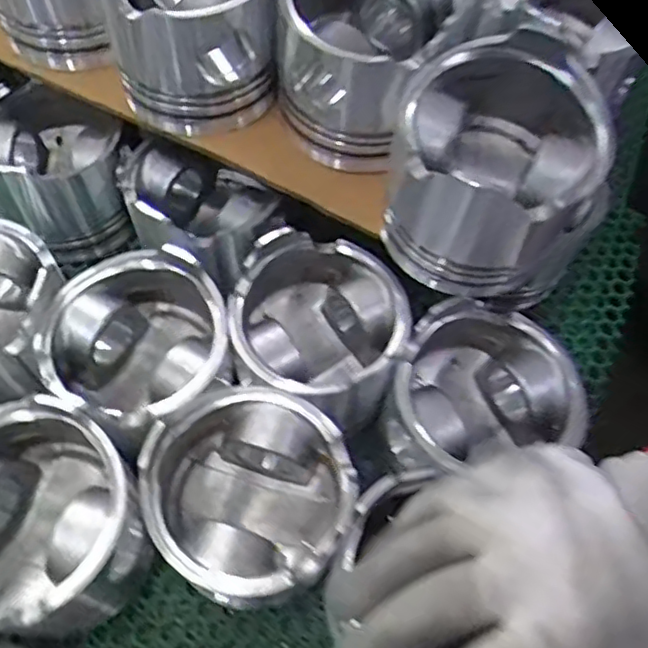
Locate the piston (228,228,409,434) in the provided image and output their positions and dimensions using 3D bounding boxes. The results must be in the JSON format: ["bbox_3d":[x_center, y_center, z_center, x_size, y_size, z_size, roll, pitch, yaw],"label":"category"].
[{"bbox_3d":[-0.004,0.009,0.349,0.089,0.078,0.091,1,60,-2],"label":"piston"}]

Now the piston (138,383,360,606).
[{"bbox_3d":[-0.035,0.087,0.312,0.092,0.086,0.088,1,60,-2],"label":"piston"}]

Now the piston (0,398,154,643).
[{"bbox_3d":[-0.134,0.092,0.301,0.090,0.086,0.099,1,60,-2],"label":"piston"}]

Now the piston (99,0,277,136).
[{"bbox_3d":[-0.071,-0.158,0.342,0.086,0.089,0.085,-11,61,-9],"label":"piston"}]

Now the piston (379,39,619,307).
[{"bbox_3d":[0.080,-0.067,0.306,0.094,0.089,0.097,1,60,-2],"label":"piston"}]

